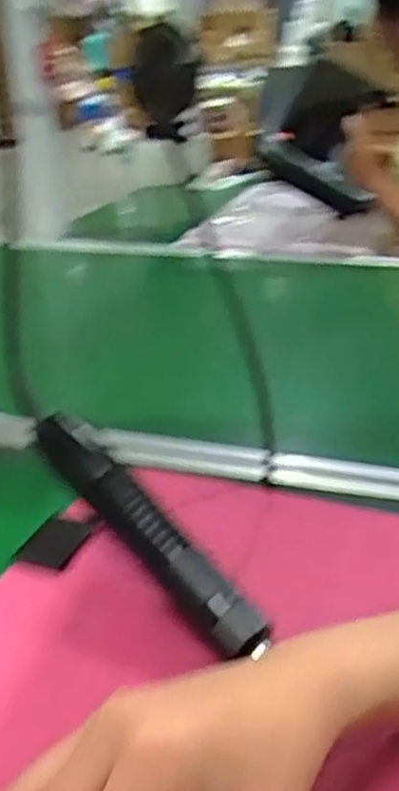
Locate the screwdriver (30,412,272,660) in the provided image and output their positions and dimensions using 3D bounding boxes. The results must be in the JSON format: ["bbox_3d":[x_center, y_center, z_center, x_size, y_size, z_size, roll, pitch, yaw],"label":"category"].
[{"bbox_3d":[-0.034,0.078,0.435,0.035,0.024,0.193,-24,53,-38],"label":"screwdriver"}]

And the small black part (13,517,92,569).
[{"bbox_3d":[-0.100,0.099,0.492,0.042,0.005,0.043,5,37,34],"label":"small black part"}]

